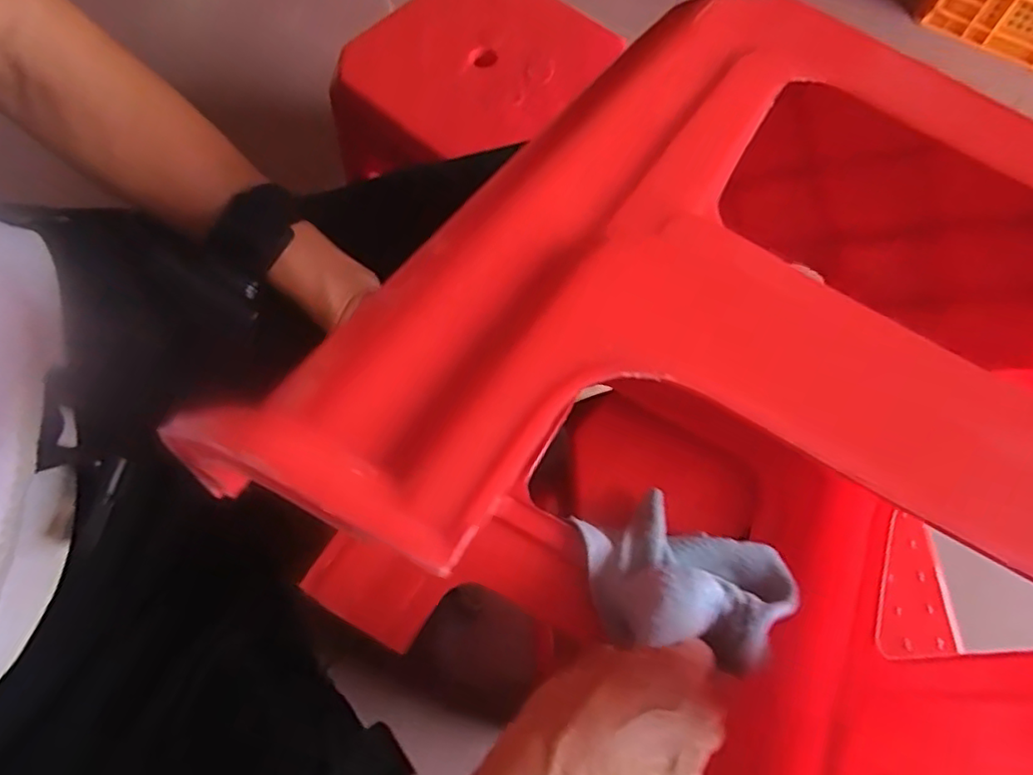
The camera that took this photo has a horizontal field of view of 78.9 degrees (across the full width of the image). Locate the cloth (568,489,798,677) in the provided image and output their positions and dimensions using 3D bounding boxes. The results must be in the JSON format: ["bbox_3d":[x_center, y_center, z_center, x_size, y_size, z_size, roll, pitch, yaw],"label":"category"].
[{"bbox_3d":[0.096,0.113,0.370,0.121,0.047,0.092,31,71,12],"label":"cloth"}]

